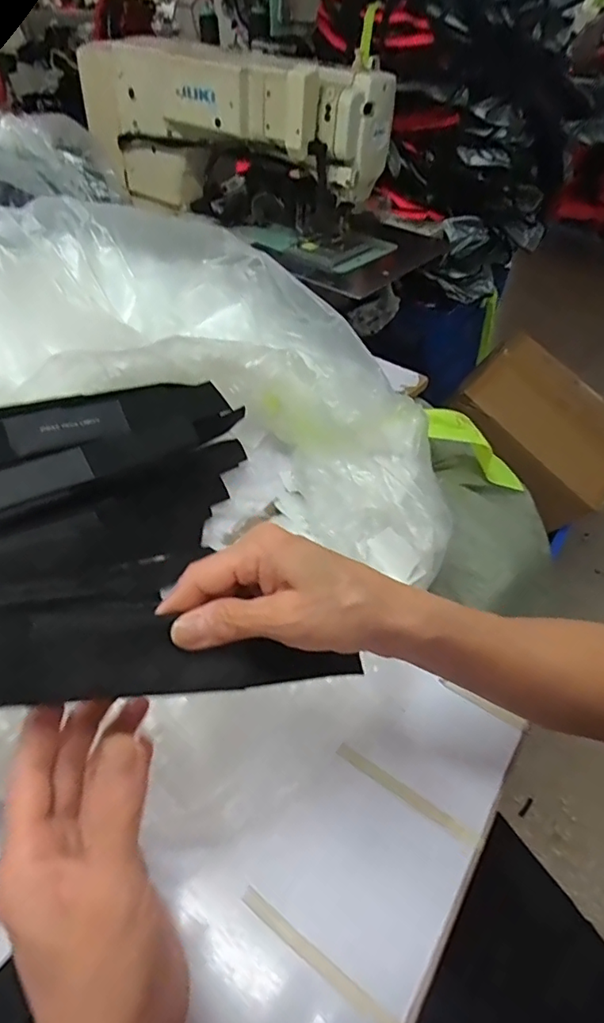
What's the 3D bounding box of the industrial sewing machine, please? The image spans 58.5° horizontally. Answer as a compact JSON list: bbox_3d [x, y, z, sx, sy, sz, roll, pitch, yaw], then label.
[{"bbox_3d":[-0.144,-0.676,0.976,0.595,0.235,0.171,31,50,25],"label":"industrial sewing machine"}]

